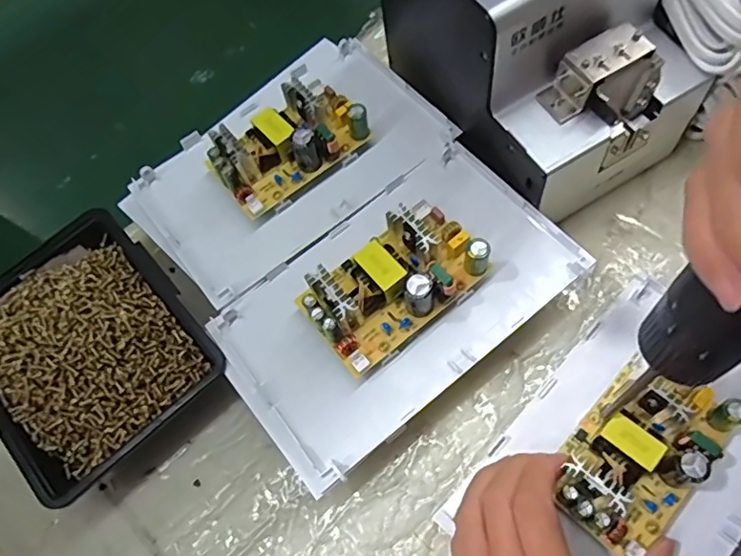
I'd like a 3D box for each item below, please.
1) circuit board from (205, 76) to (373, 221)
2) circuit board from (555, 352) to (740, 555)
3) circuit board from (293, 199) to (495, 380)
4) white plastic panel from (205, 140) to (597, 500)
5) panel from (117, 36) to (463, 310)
[{"bbox_3d":[-0.054,-0.089,0.358,0.099,0.034,0.056,-38,67,-11],"label":"circuit board"},{"bbox_3d":[0.145,0.085,0.285,0.059,0.031,0.110,40,73,20],"label":"circuit board"},{"bbox_3d":[0.013,0.000,0.308,0.101,0.036,0.061,-38,67,-11],"label":"circuit board"},{"bbox_3d":[0.014,0.010,0.322,0.200,0.013,0.119,-37,68,-13],"label":"white plastic panel"},{"bbox_3d":[-0.056,-0.081,0.373,0.203,0.013,0.126,-38,68,-14],"label":"panel"}]

